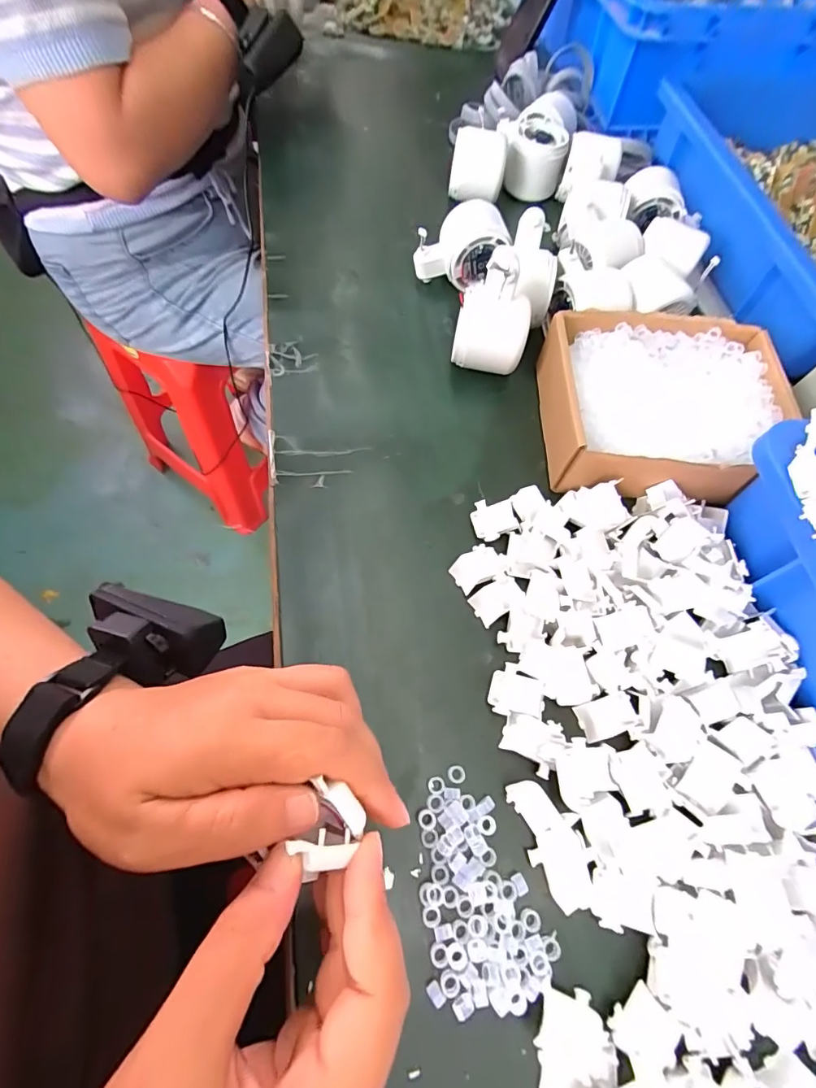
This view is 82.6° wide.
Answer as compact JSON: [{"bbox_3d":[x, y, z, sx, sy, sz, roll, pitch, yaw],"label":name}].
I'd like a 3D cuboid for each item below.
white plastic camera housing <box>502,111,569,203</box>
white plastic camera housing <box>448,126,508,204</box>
[{"bbox_3d":[0.140,-0.423,0.509,0.061,0.050,0.068,15,65,4],"label":"white plastic camera housing"},{"bbox_3d":[0.073,-0.398,0.484,0.055,0.044,0.055,11,65,1],"label":"white plastic camera housing"}]

